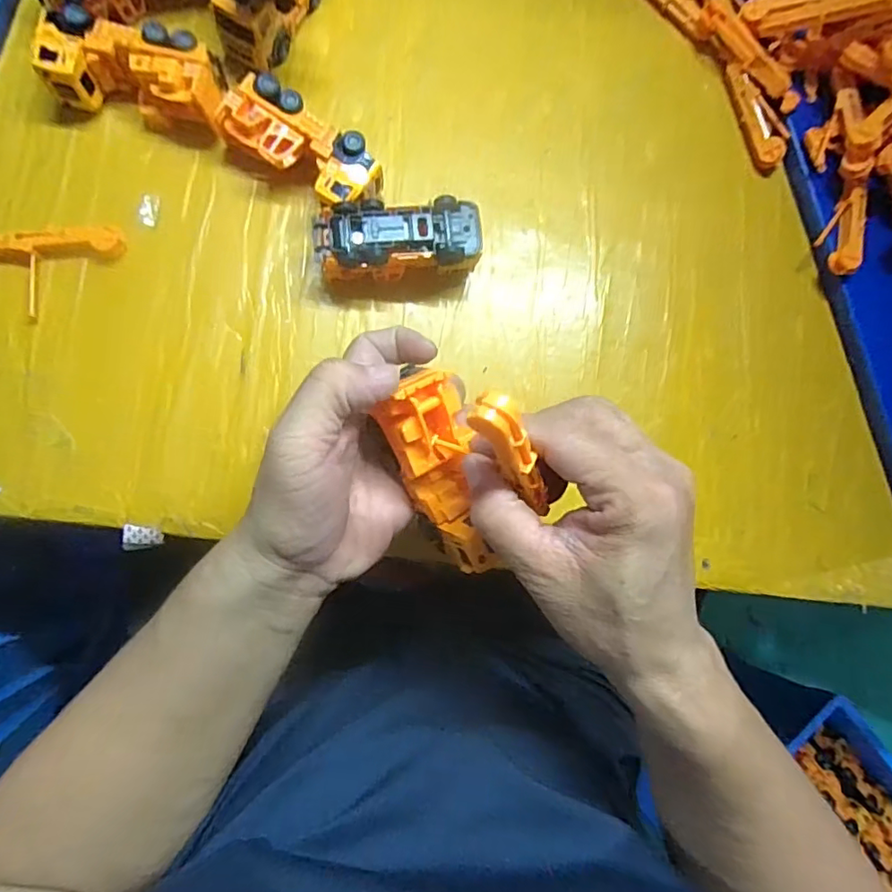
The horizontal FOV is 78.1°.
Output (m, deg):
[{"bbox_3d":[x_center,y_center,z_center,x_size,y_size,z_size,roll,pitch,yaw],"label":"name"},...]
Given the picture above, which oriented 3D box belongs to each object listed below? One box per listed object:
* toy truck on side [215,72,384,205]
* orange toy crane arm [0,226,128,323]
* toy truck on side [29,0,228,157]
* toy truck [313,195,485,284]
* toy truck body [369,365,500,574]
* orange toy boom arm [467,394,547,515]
[{"bbox_3d":[-0.091,-0.189,0.358,0.101,0.039,0.044,31,82,-4],"label":"toy truck on side"},{"bbox_3d":[-0.250,-0.107,0.340,0.099,0.012,0.051,-9,86,-8],"label":"orange toy crane arm"},{"bbox_3d":[-0.190,-0.231,0.347,0.106,0.039,0.050,13,84,-6],"label":"toy truck on side"},{"bbox_3d":[-0.031,-0.131,0.359,0.101,0.041,0.042,-1,85,-8],"label":"toy truck"},{"bbox_3d":[-0.005,0.013,0.268,0.038,0.032,0.100,-17,111,-9],"label":"toy truck body"},{"bbox_3d":[0.028,0.005,0.220,0.016,0.077,0.011,-45,53,-9],"label":"orange toy boom arm"}]

